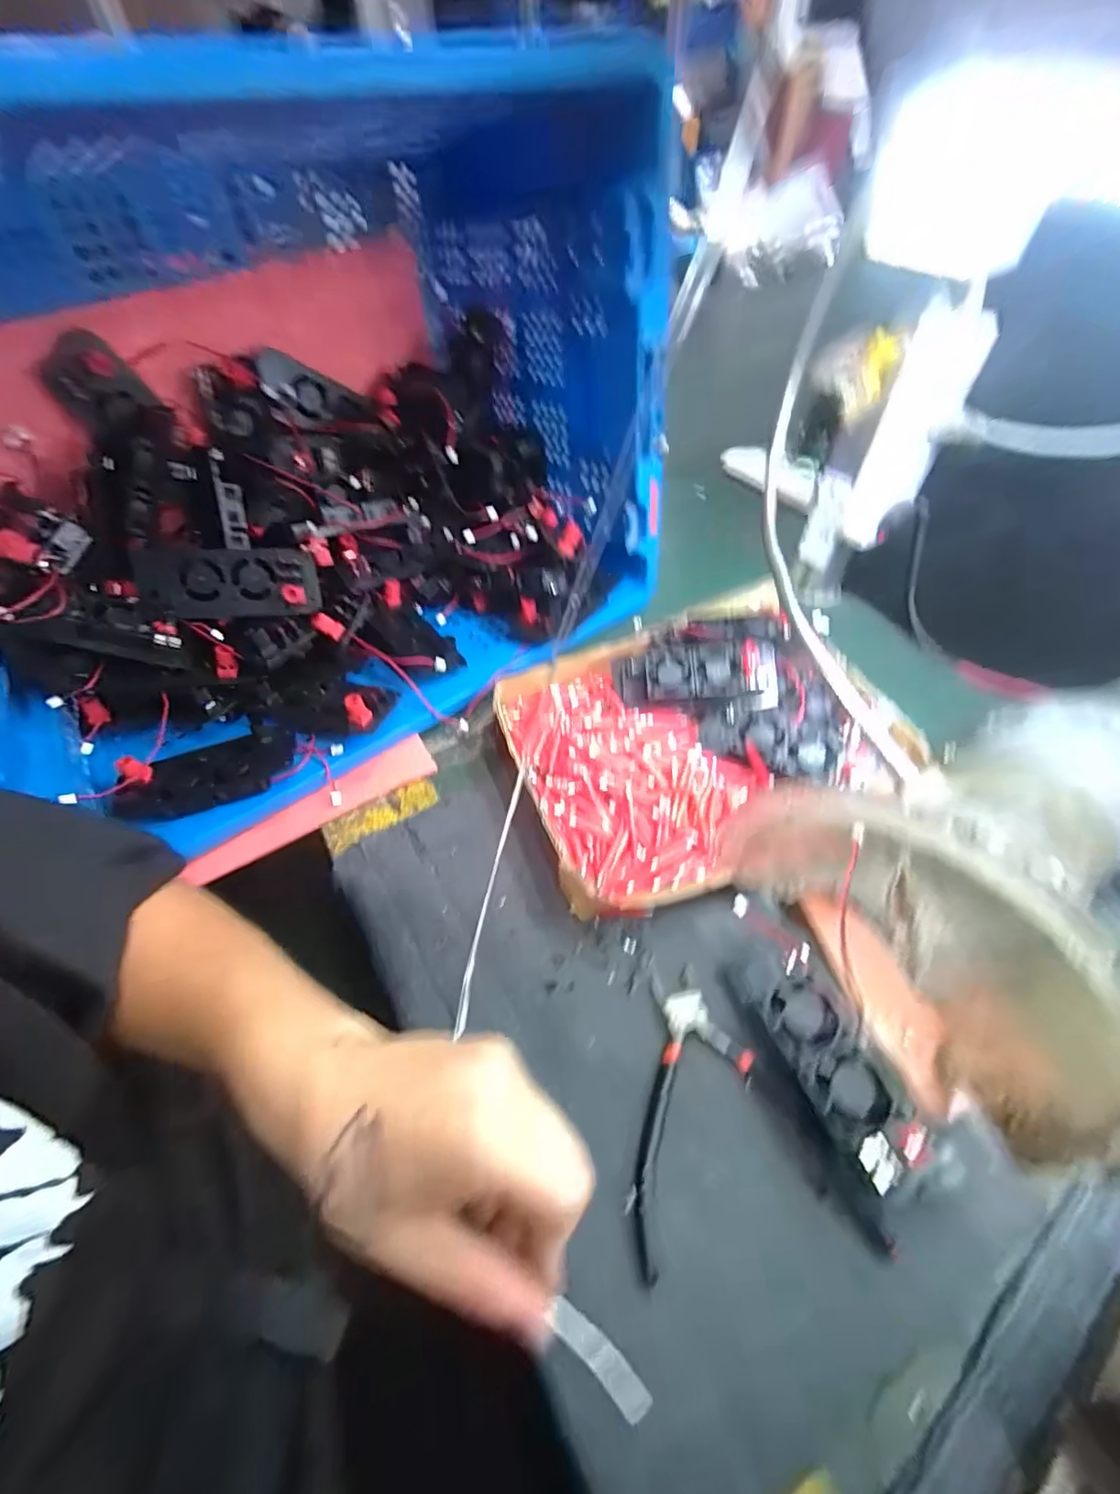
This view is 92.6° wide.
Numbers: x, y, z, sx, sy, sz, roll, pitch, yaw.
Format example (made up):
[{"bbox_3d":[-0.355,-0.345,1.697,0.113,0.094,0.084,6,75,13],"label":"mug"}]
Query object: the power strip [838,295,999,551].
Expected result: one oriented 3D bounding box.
[{"bbox_3d":[0.295,-0.262,0.458,0.055,0.171,0.042,25,56,21],"label":"power strip"}]

